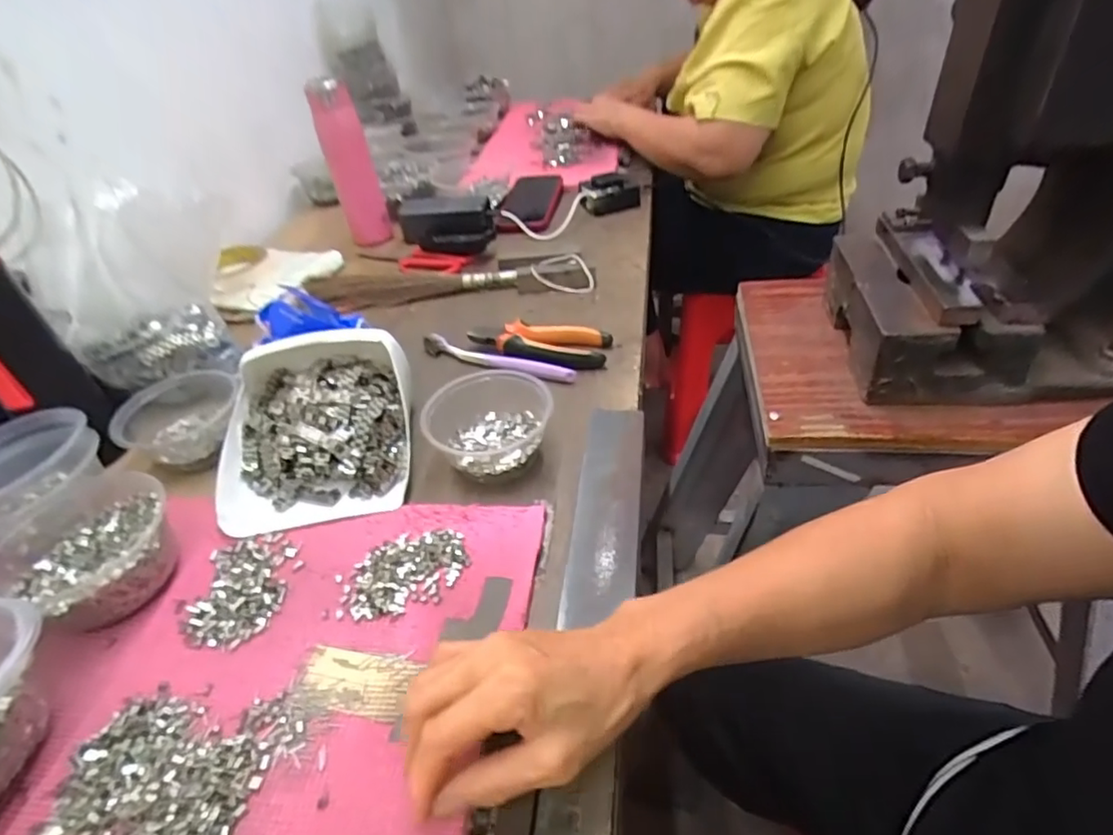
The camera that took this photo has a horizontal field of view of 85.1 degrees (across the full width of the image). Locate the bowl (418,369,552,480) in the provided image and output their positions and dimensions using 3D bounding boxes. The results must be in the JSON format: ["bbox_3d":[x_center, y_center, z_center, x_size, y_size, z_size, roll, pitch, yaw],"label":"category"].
[{"bbox_3d":[-0.061,0.001,0.521,0.107,0.046,0.104,-3,41,2],"label":"bowl"}]

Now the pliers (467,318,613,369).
[{"bbox_3d":[-0.020,-0.076,0.632,0.149,0.020,0.058,8,42,15],"label":"pliers"}]

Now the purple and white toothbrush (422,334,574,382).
[{"bbox_3d":[-0.065,-0.064,0.627,0.181,0.010,0.016,16,45,23],"label":"purple and white toothbrush"}]

